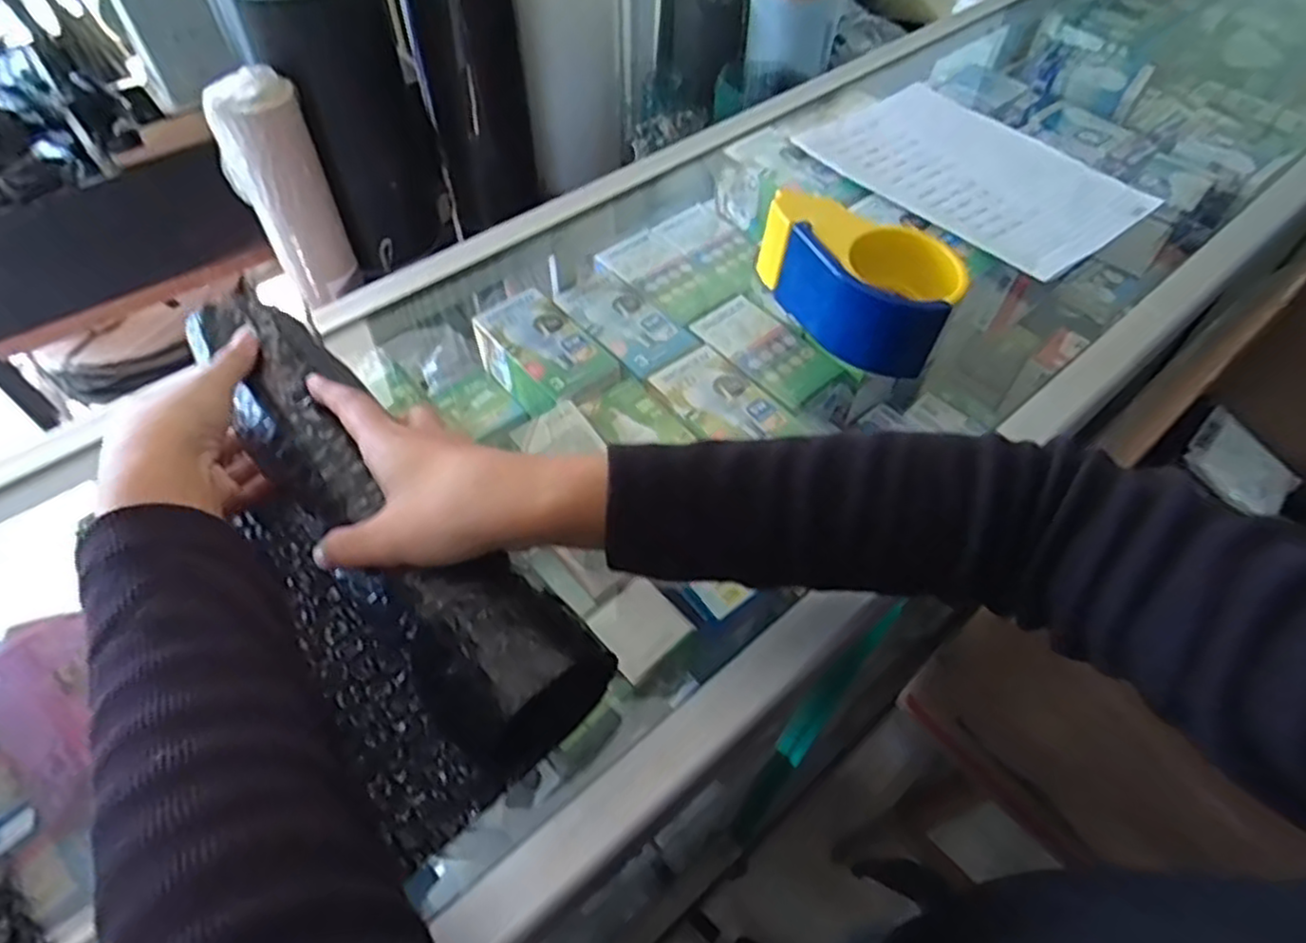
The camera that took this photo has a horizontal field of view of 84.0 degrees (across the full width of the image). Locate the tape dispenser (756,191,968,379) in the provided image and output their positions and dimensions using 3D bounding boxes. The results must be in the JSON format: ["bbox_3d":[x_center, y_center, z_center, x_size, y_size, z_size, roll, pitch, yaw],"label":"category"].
[{"bbox_3d":[0.130,-0.125,0.471,0.133,0.060,0.077,35,60,22],"label":"tape dispenser"}]

